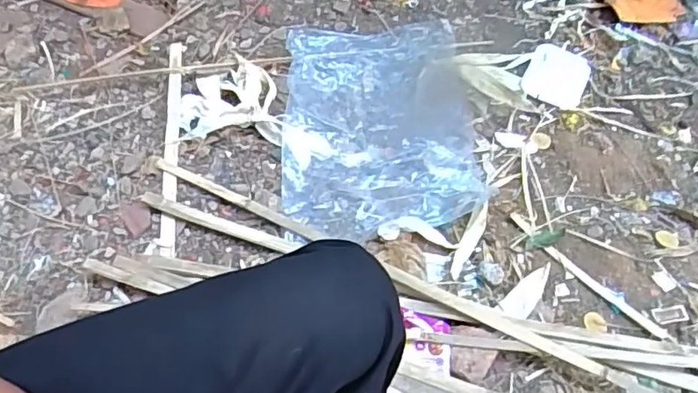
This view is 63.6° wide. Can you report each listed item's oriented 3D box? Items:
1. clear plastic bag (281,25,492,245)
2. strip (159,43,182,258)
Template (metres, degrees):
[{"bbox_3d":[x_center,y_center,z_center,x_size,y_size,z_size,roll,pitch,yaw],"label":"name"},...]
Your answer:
[{"bbox_3d":[0.055,-0.160,1.099,0.364,0.060,0.533,-3,57,-3],"label":"clear plastic bag"},{"bbox_3d":[-0.342,-0.113,1.082,0.030,0.015,0.524,-6,57,-5],"label":"strip"}]

